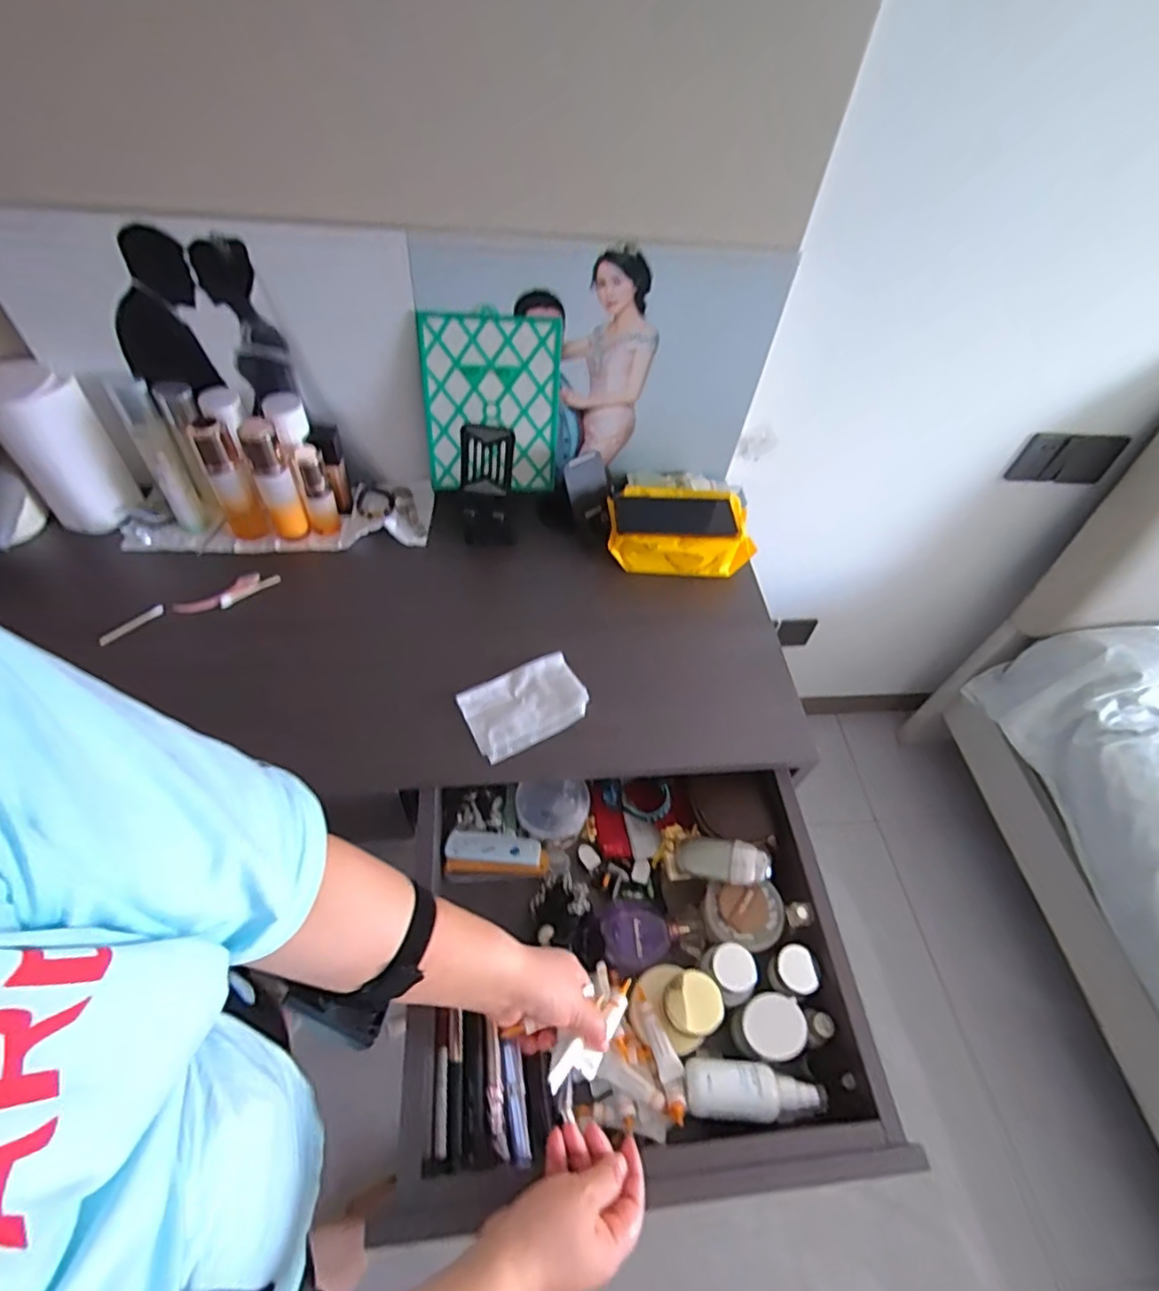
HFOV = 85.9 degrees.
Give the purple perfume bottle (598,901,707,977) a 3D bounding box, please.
[{"bbox_3d":[0.077,0.301,0.661,0.111,0.028,0.068,-10,55,-13],"label":"purple perfume bottle"}]

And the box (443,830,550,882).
[{"bbox_3d":[-0.094,0.237,0.702,0.113,0.031,0.048,3,53,-3],"label":"box"}]

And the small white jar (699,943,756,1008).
[{"bbox_3d":[0.146,0.319,0.608,0.044,0.042,0.052,-16,56,-17],"label":"small white jar"}]

